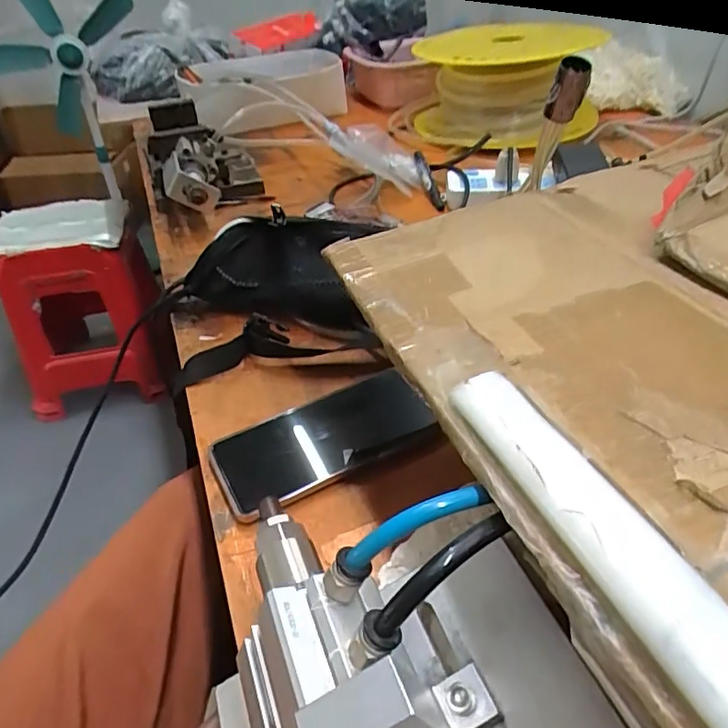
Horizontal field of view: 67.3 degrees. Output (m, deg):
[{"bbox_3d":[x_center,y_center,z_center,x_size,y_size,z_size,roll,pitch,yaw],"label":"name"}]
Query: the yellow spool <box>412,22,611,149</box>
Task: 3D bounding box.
[{"bbox_3d":[0.215,-0.425,0.830,0.271,0.145,0.226,4,39,7],"label":"yellow spool"}]

